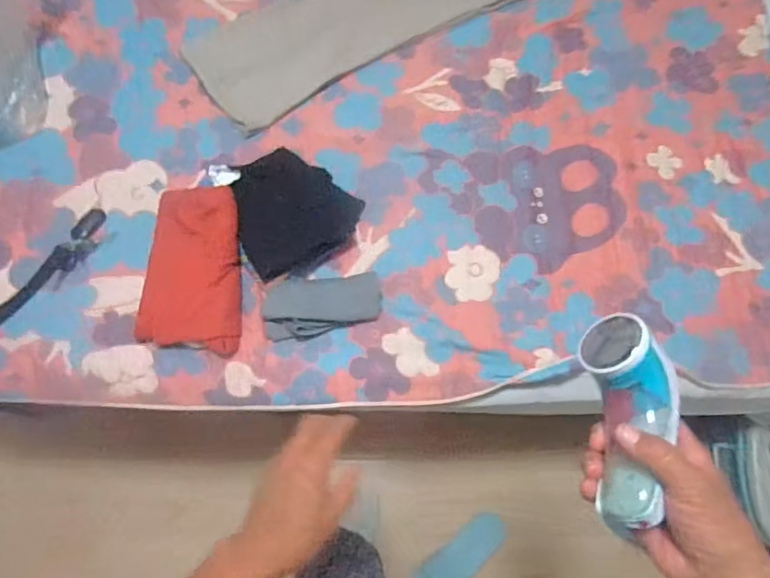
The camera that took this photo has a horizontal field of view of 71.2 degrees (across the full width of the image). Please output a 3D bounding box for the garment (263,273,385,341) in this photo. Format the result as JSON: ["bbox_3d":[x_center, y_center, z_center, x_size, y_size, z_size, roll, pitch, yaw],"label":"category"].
[{"bbox_3d":[-0.100,0.026,0.865,0.187,0.029,0.094,-8,74,-4],"label":"garment"}]

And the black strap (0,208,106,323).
[{"bbox_3d":[-0.530,-0.030,0.853,0.043,0.016,0.242,35,67,-7],"label":"black strap"}]

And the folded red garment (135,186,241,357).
[{"bbox_3d":[-0.297,-0.033,0.842,0.145,0.028,0.250,4,83,-2],"label":"folded red garment"}]

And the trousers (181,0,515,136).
[{"bbox_3d":[0.062,-0.597,1.064,0.909,0.026,0.239,-31,77,-10],"label":"trousers"}]

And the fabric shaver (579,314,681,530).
[{"bbox_3d":[0.190,0.092,0.405,0.066,0.048,0.146,5,70,-1],"label":"fabric shaver"}]

